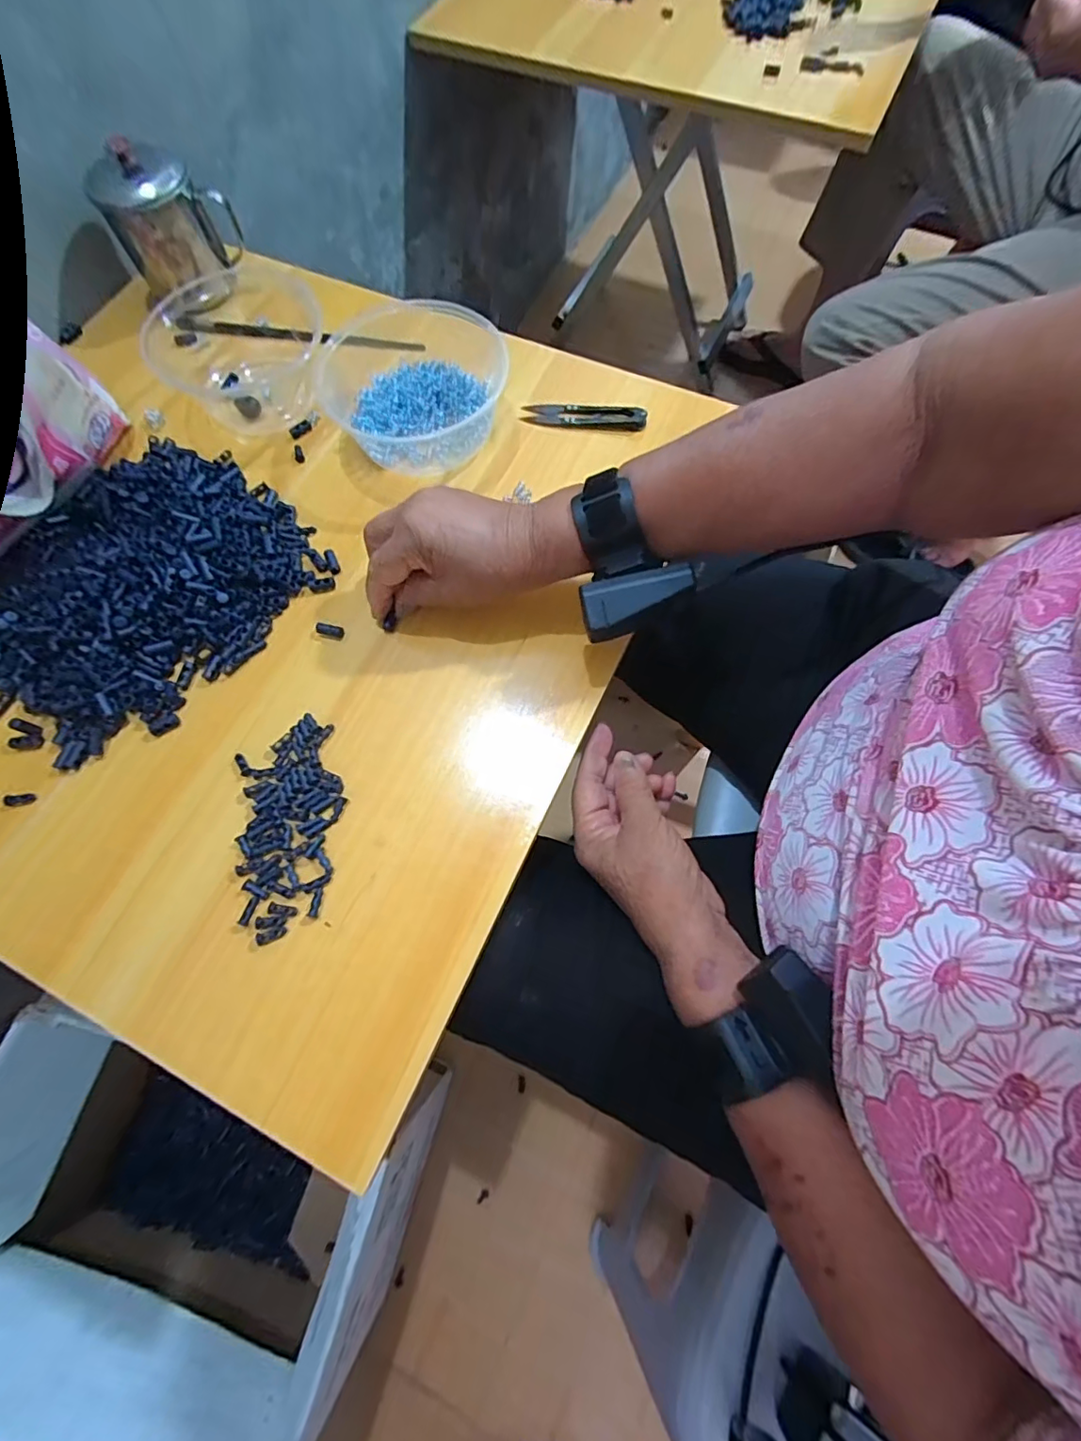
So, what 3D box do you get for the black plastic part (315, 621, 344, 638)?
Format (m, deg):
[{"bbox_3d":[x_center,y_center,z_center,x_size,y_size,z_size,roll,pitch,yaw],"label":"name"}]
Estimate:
[{"bbox_3d":[-0.154,-0.066,0.392,0.021,0.006,0.009,14,71,6],"label":"black plastic part"}]

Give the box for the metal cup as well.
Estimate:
[{"bbox_3d":[-0.325,-0.443,0.476,0.083,0.089,0.083,0,70,1],"label":"metal cup"}]

